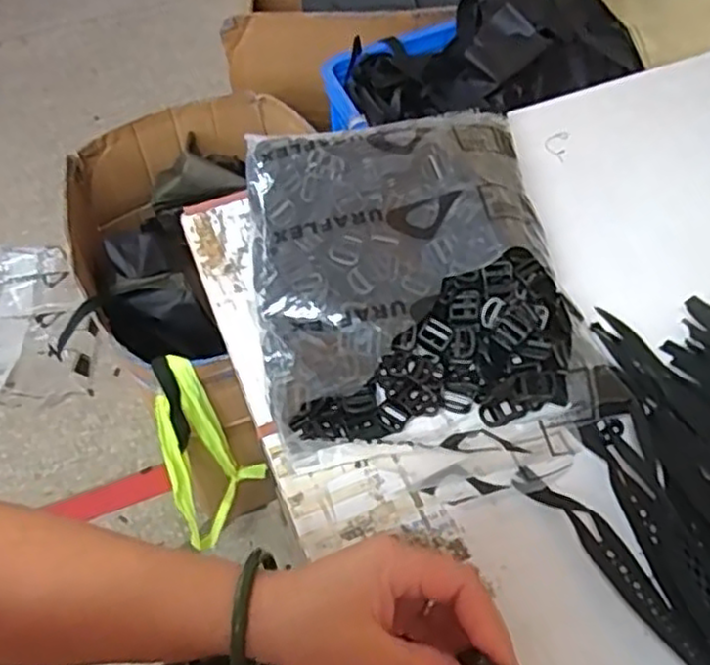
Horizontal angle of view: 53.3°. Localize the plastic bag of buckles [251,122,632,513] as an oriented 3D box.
[{"bbox_3d":[0.050,-0.041,0.607,0.257,0.064,0.354,-10,56,-4],"label":"plastic bag of buckles"}]

